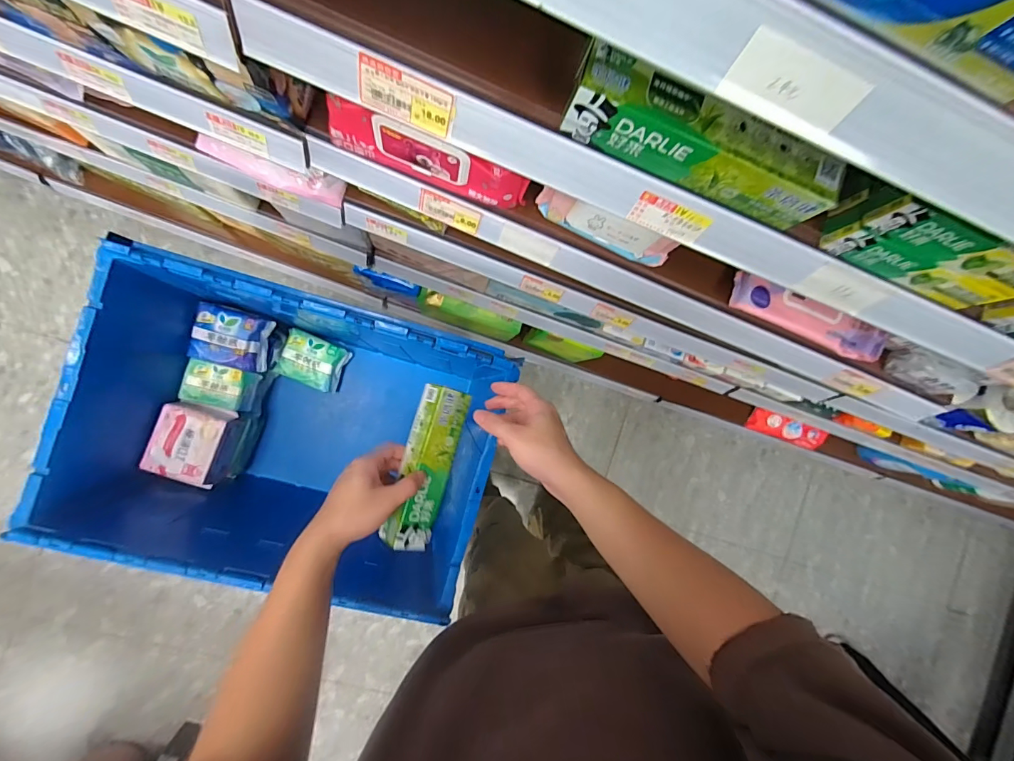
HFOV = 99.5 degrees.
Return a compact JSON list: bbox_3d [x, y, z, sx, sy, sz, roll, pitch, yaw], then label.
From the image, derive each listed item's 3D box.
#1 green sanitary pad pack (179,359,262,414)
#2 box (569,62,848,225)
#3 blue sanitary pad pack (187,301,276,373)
[{"bbox_3d":[-0.534,0.011,0.809,0.102,0.073,0.083,15,88,-9],"label":"green sanitary pad pack"},{"bbox_3d":[0.140,-0.165,0.305,0.195,0.047,0.032,19,87,-9],"label":"box"},{"bbox_3d":[-0.494,-0.076,0.776,0.112,0.042,0.101,14,88,-9],"label":"blue sanitary pad pack"}]

